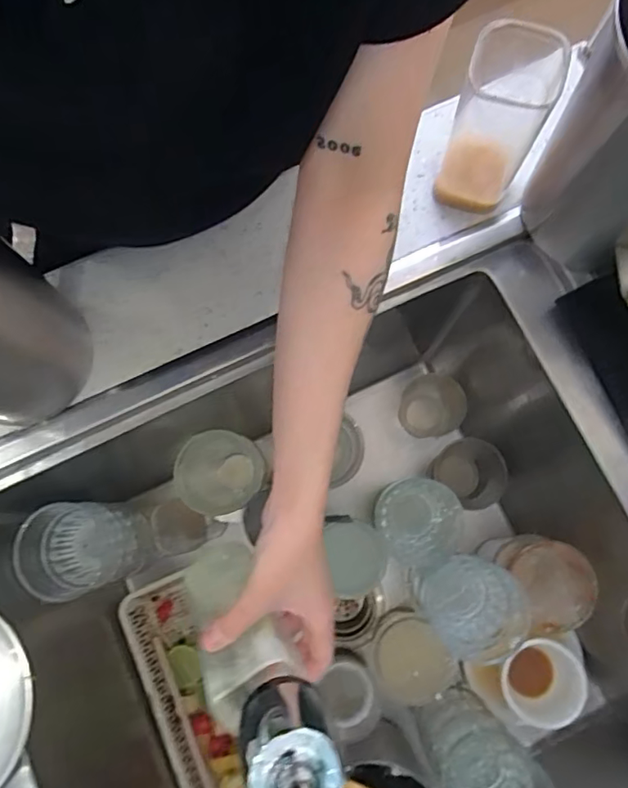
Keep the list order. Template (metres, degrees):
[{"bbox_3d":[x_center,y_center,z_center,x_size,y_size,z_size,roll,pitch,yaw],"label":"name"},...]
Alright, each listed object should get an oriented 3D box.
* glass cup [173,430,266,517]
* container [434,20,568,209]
[{"bbox_3d":[-0.104,0.093,0.647,0.084,0.164,0.079,0,78,1],"label":"glass cup"},{"bbox_3d":[0.140,-0.208,0.428,0.067,0.142,0.072,25,79,5],"label":"container"}]

